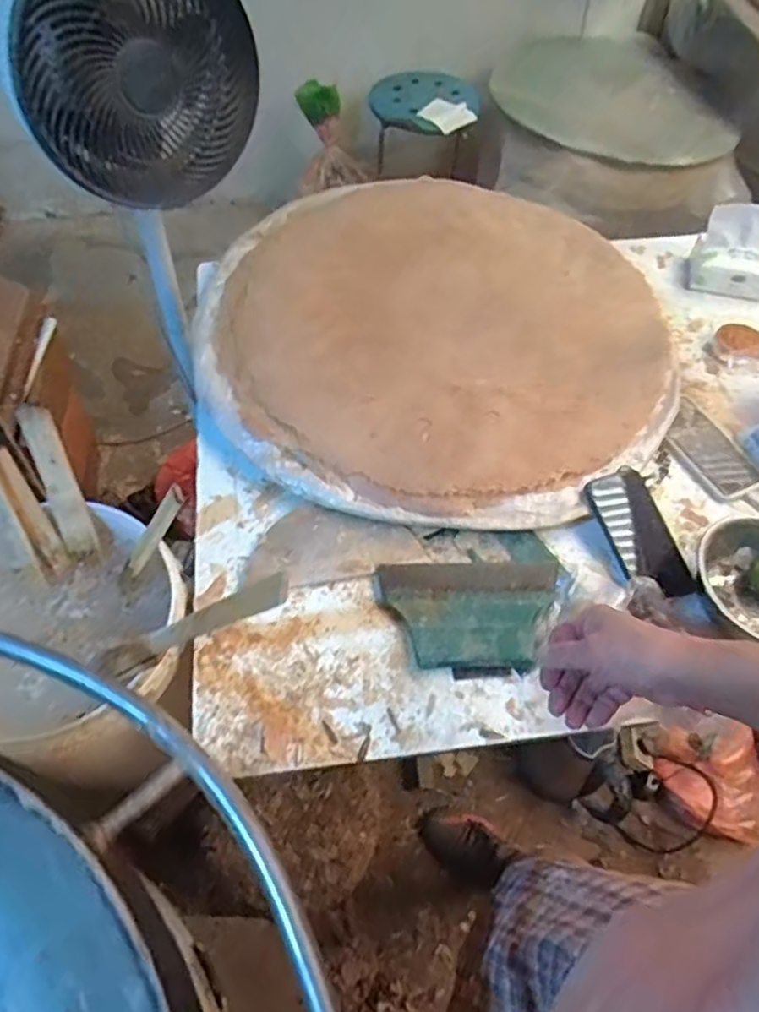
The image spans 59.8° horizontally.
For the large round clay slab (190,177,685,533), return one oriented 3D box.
[{"bbox_3d":[0.086,-0.261,0.938,0.641,0.060,0.634,2,57,-2],"label":"large round clay slab"}]

